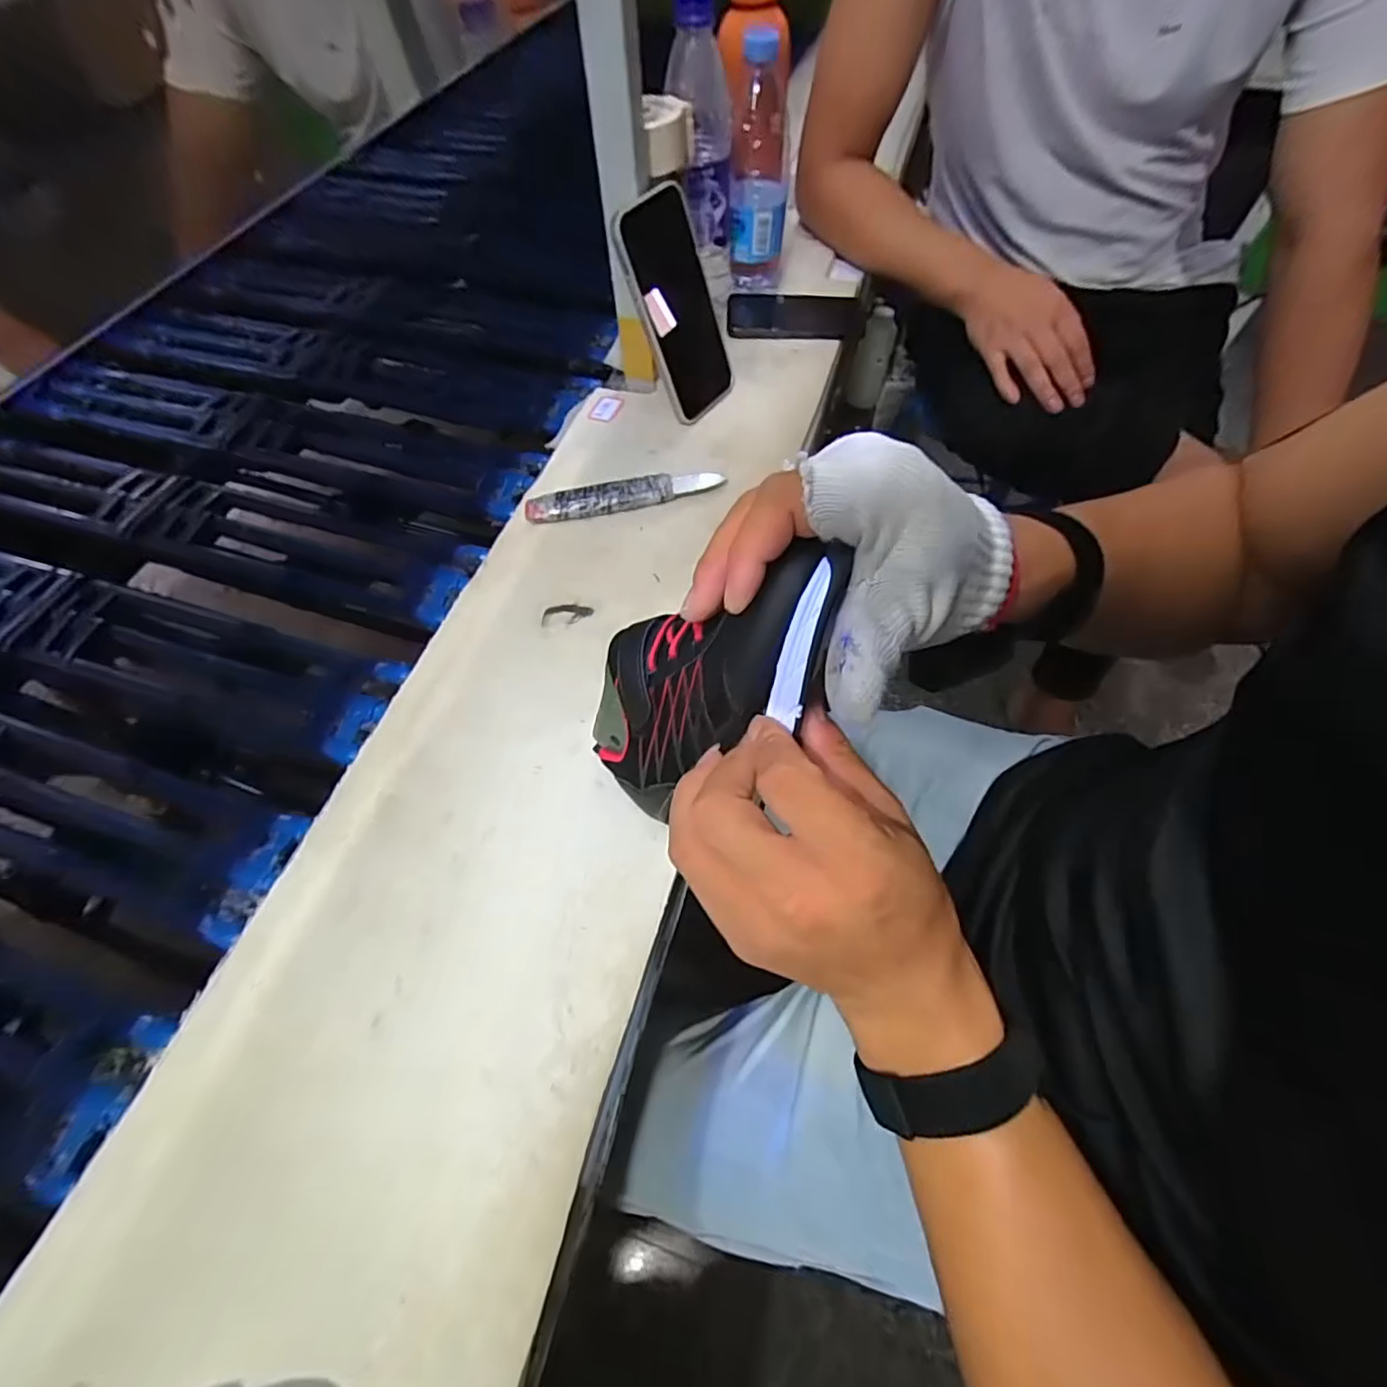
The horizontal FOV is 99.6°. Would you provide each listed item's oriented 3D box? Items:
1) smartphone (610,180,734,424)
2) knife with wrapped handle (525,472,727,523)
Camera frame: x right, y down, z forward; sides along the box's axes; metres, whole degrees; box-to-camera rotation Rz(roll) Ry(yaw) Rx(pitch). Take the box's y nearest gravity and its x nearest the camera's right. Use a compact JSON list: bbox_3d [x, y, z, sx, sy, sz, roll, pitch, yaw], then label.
[{"bbox_3d":[-0.012,-0.328,0.503,0.013,0.160,0.082,23,61,40],"label":"smartphone"},{"bbox_3d":[-0.058,-0.167,0.494,0.163,0.014,0.030,-10,61,-4],"label":"knife with wrapped handle"}]

